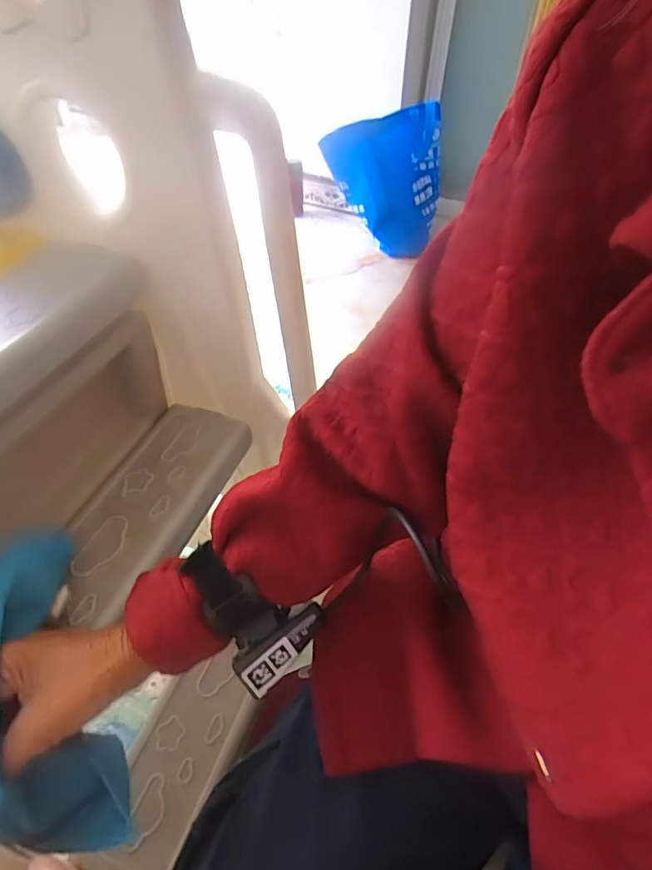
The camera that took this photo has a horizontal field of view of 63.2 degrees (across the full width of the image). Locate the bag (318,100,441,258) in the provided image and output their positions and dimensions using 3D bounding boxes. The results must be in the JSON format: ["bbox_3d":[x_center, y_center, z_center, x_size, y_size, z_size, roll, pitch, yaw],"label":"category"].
[{"bbox_3d":[0.179,-0.775,1.650,0.381,0.390,0.171,-2,44,-4],"label":"bag"}]

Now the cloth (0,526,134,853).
[{"bbox_3d":[-0.215,0.158,0.346,0.111,0.105,0.212,-19,48,-22],"label":"cloth"}]

